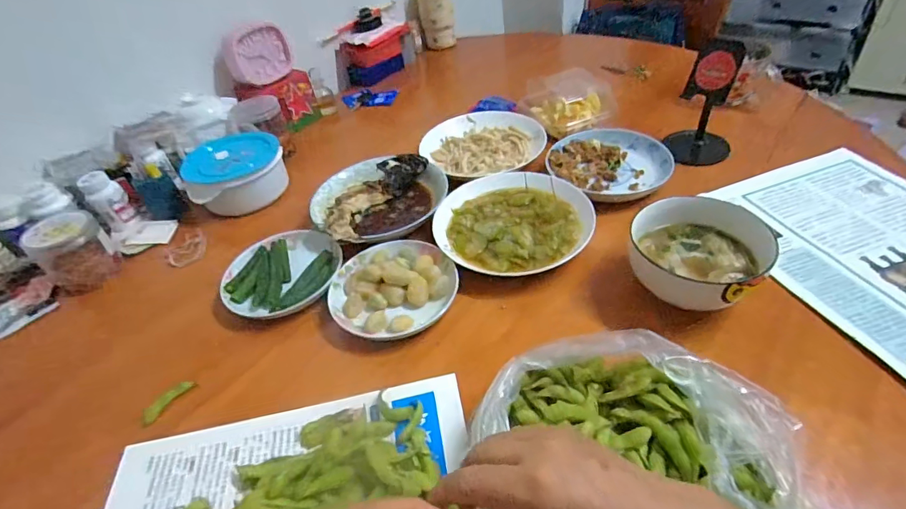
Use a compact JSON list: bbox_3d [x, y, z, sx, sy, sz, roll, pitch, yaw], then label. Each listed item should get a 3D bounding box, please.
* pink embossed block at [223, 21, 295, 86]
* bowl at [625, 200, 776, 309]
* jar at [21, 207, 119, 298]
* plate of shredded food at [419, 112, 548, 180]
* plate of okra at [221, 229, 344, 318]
[{"bbox_3d":[-0.360,-0.380,0.867,0.033,0.099,0.130,25,52,32],"label":"pink embossed block"},{"bbox_3d":[0.260,0.004,0.501,0.125,0.079,0.140,-30,47,-18],"label":"bowl"},{"bbox_3d":[-0.524,-0.001,0.640,0.079,0.089,0.089,25,55,32],"label":"jar"},{"bbox_3d":[0.044,-0.191,0.778,0.171,0.032,0.202,-32,46,-22],"label":"plate of shredded food"},{"bbox_3d":[-0.221,0.022,0.605,0.149,0.029,0.147,-5,42,5],"label":"plate of okra"}]

